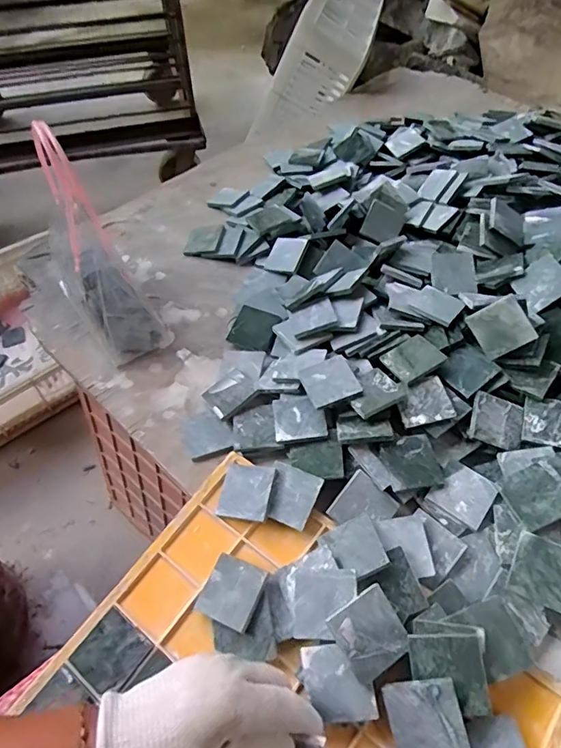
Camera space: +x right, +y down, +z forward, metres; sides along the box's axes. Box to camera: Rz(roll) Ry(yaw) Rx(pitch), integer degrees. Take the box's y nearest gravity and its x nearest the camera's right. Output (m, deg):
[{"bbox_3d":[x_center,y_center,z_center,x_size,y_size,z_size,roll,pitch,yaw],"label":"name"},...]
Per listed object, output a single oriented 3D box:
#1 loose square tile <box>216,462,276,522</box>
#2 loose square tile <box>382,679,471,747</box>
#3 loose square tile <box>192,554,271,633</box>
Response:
[{"bbox_3d":[-0.031,0.108,0.460,0.049,0.007,0.050,2,62,29],"label":"loose square tile"},{"bbox_3d":[0.103,0.246,0.357,0.050,0.005,0.053,-16,80,15],"label":"loose square tile"},{"bbox_3d":[-0.040,0.179,0.415,0.052,0.008,0.049,8,55,36],"label":"loose square tile"}]

